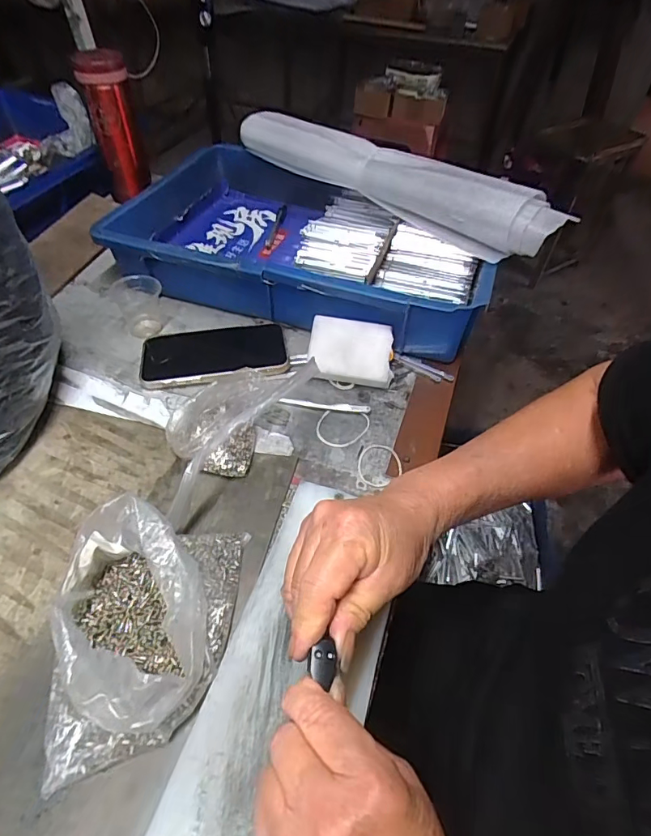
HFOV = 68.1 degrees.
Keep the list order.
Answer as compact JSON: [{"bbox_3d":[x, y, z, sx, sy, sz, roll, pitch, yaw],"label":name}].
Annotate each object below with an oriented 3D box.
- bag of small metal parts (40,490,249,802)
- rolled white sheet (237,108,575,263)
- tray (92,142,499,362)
[{"bbox_3d":[-0.113,0.127,0.296,0.099,0.048,0.149,2,47,1],"label":"bag of small metal parts"},{"bbox_3d":[0.058,-0.276,0.565,0.435,0.079,0.054,33,54,23],"label":"rolled white sheet"},{"bbox_3d":[-0.019,-0.211,0.593,0.429,0.085,0.268,17,49,12],"label":"tray"}]

